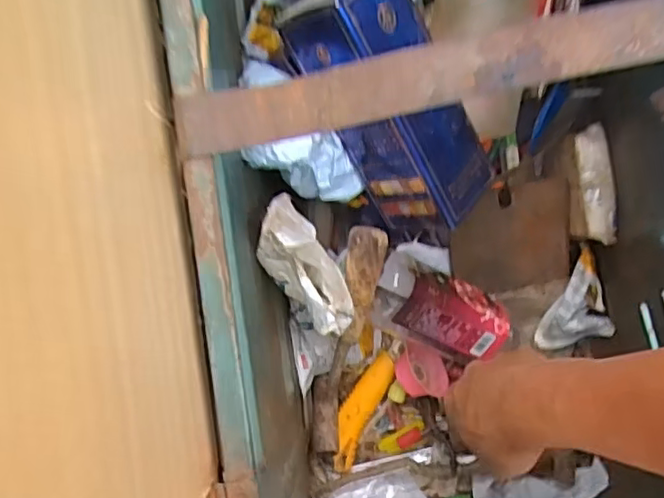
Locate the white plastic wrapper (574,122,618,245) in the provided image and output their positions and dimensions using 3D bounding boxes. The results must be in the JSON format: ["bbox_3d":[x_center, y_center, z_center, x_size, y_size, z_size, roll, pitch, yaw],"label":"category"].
[{"bbox_3d":[0.224,-0.054,0.550,0.023,0.013,0.098,-10,94,5],"label":"white plastic wrapper"}]

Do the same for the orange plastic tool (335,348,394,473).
[{"bbox_3d":[0.029,0.166,0.665,0.030,0.016,0.126,24,96,2],"label":"orange plastic tool"}]

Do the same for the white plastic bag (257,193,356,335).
[{"bbox_3d":[-0.024,0.013,0.530,0.051,0.057,0.127,-25,124,6],"label":"white plastic bag"}]

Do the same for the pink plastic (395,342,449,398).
[{"bbox_3d":[0.091,0.124,0.652,0.055,0.029,0.044,24,96,2],"label":"pink plastic"}]

